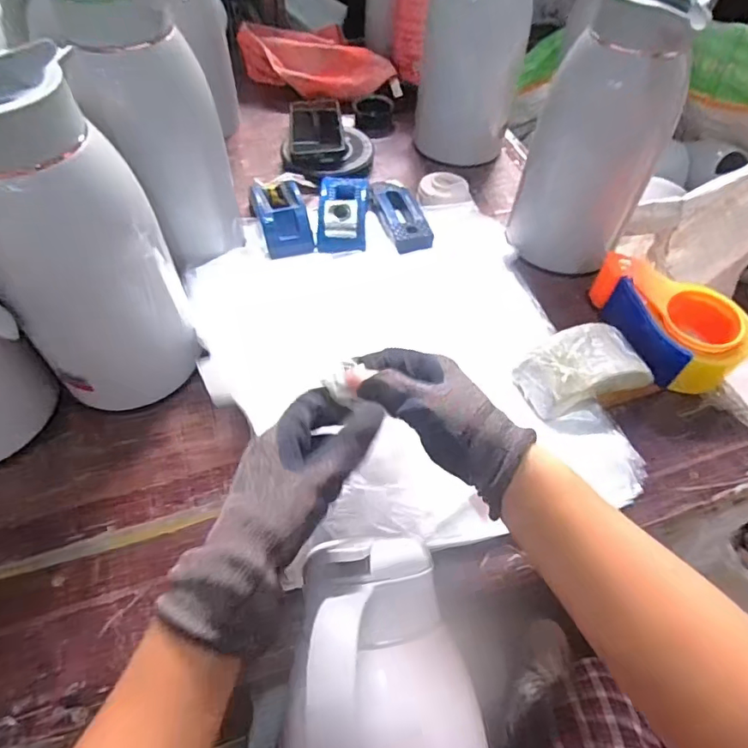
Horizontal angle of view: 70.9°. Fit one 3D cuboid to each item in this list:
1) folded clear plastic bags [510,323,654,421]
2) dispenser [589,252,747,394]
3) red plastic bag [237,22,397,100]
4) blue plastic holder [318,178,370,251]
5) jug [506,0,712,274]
[{"bbox_3d":[0.204,-0.001,0.520,0.116,0.057,0.068,-14,56,-11],"label":"folded clear plastic bags"},{"bbox_3d":[0.310,-0.061,0.561,0.097,0.066,0.160,-23,58,-17],"label":"dispenser"},{"bbox_3d":[-0.097,-0.521,0.871,0.250,0.057,0.136,20,56,13],"label":"red plastic bag"},{"bbox_3d":[-0.037,-0.210,0.661,0.065,0.051,0.116,1,54,-1],"label":"blue plastic holder"},{"bbox_3d":[0.243,-0.258,0.570,0.136,0.268,0.123,15,55,9],"label":"jug"}]

